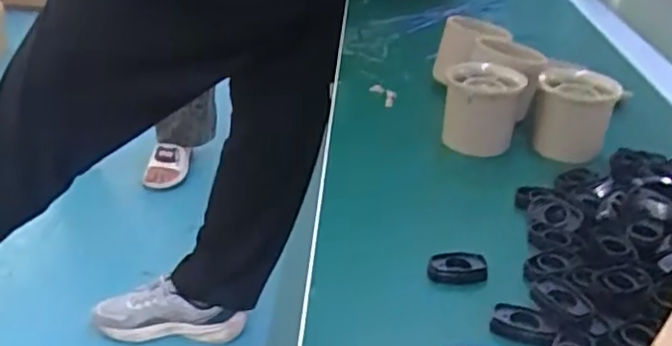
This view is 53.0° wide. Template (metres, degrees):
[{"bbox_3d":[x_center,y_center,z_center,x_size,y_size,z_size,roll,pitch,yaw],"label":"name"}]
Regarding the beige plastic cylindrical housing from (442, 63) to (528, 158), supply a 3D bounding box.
[{"bbox_3d":[0.107,-0.048,0.502,0.051,0.056,0.043,6,30,3],"label":"beige plastic cylindrical housing"}]

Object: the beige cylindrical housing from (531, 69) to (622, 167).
[{"bbox_3d":[0.174,-0.042,0.495,0.056,0.053,0.049,11,30,12],"label":"beige cylindrical housing"}]

